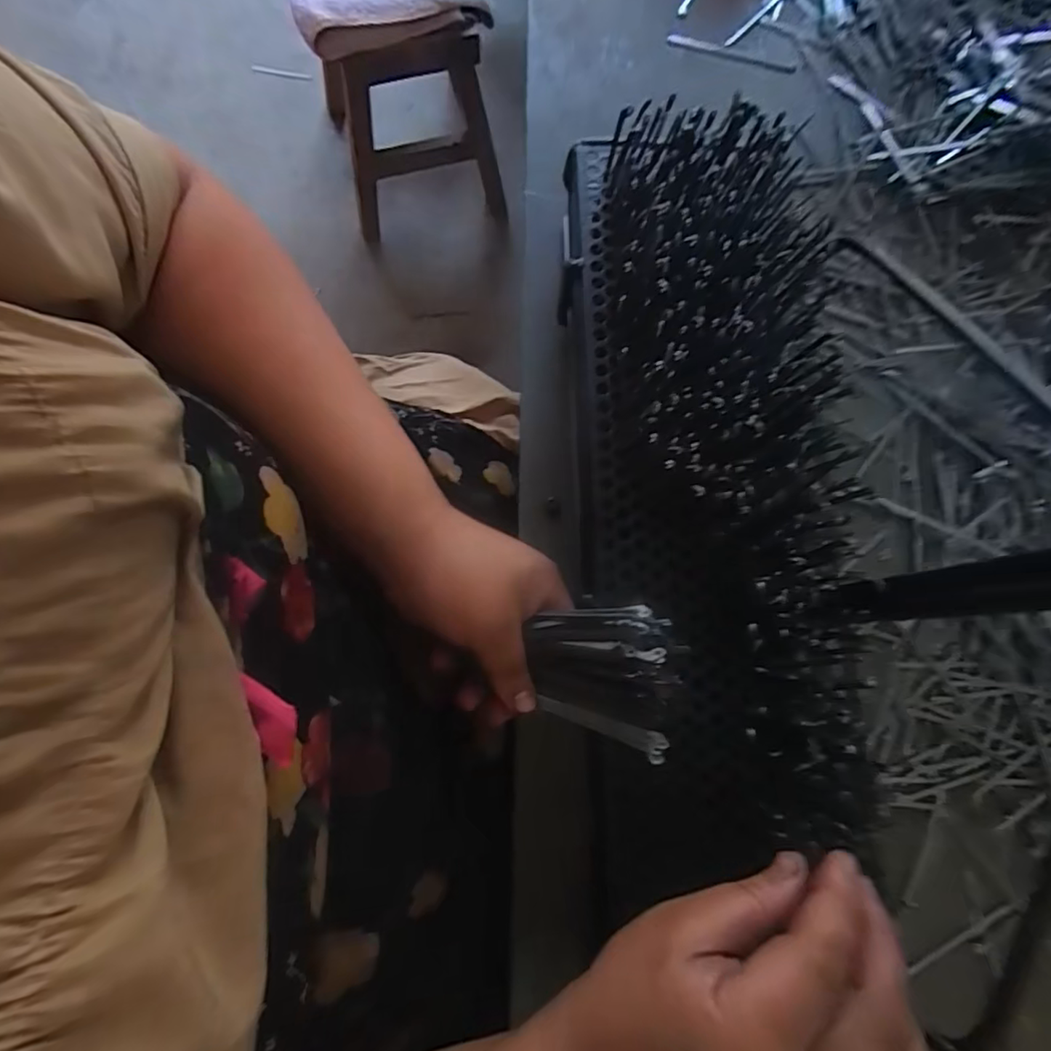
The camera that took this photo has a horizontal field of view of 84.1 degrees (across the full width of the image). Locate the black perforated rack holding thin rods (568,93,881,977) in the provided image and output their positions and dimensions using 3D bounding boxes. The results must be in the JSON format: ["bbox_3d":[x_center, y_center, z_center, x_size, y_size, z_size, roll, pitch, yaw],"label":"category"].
[{"bbox_3d":[0.097,-0.032,0.318,0.134,0.064,0.429,-1,78,0],"label":"black perforated rack holding thin rods"}]

